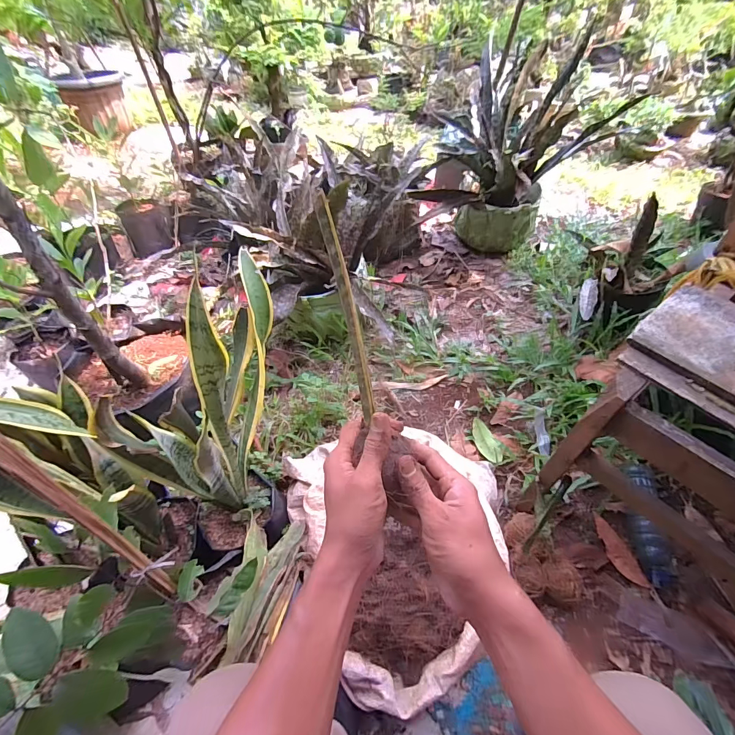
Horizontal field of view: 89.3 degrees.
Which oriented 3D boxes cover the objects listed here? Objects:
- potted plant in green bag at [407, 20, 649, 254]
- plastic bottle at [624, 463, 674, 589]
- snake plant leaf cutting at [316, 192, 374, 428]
[{"bbox_3d":[0.484,-0.746,1.327,0.533,0.536,0.418,3,49,6],"label":"potted plant in green bag"},{"bbox_3d":[0.556,0.308,0.735,0.063,0.053,0.222,5,64,8],"label":"plastic bottle"},{"bbox_3d":[-0.014,-0.043,0.298,0.012,0.180,0.007,-15,14,-9],"label":"snake plant leaf cutting"}]

